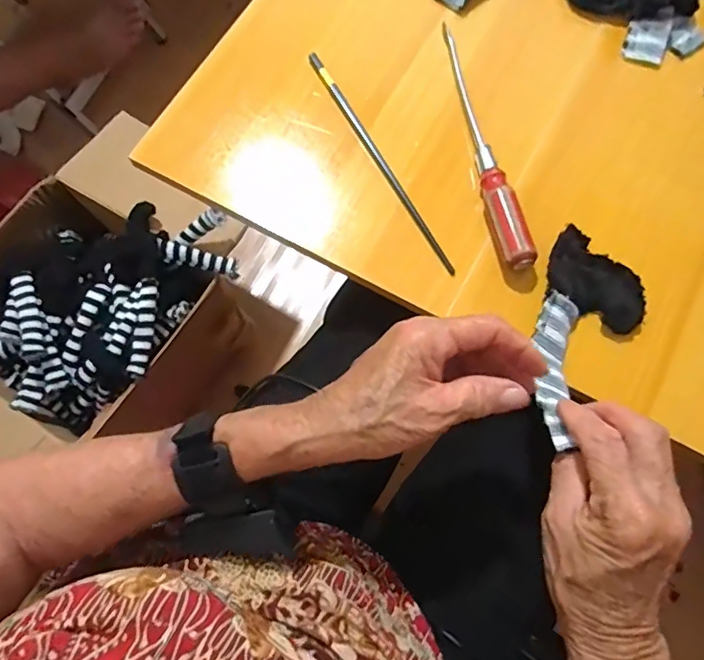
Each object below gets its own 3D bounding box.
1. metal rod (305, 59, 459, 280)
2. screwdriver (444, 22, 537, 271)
[{"bbox_3d":[0.023,-0.145,0.441,0.009,0.006,0.237,-28,75,-7],"label":"metal rod"},{"bbox_3d":[0.105,-0.161,0.432,0.021,0.030,0.244,-10,73,-2],"label":"screwdriver"}]

